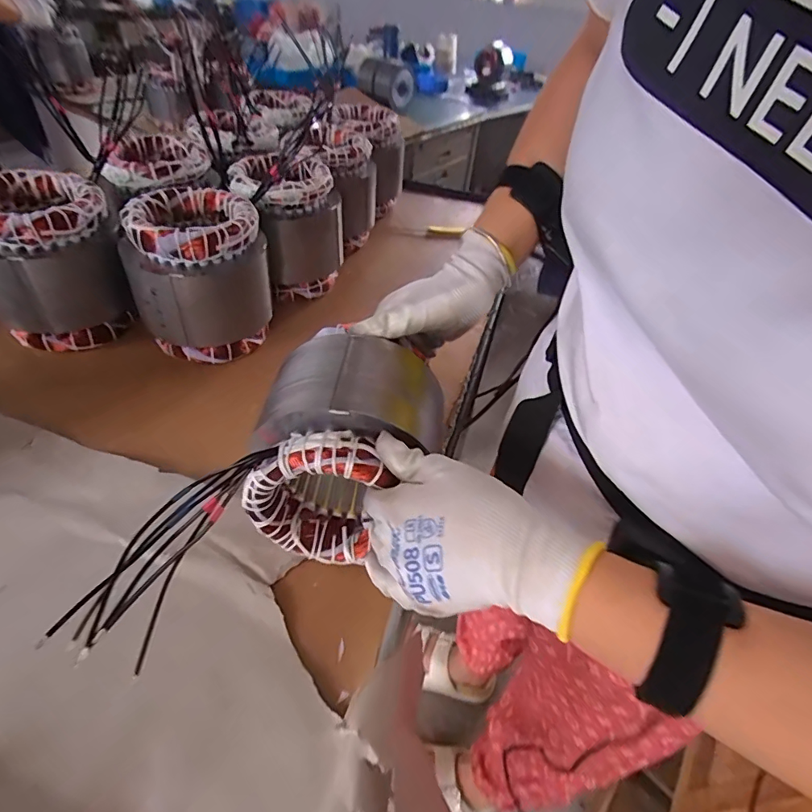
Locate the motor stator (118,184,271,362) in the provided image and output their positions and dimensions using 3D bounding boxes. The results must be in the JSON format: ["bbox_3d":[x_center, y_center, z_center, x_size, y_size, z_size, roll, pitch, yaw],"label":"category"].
[{"bbox_3d":[-0.241,-0.146,0.554,0.137,0.162,0.137,-22,51,-27],"label":"motor stator"}]

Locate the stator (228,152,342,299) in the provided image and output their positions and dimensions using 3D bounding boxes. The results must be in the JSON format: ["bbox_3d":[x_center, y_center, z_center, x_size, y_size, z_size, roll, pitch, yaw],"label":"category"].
[{"bbox_3d":[-0.163,-0.249,0.652,0.128,0.153,0.142,-20,50,-26],"label":"stator"}]

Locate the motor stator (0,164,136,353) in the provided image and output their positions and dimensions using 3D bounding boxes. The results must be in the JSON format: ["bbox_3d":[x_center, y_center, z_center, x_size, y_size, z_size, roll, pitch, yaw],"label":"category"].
[{"bbox_3d":[-0.411,-0.165,0.546,0.149,0.161,0.130,-18,49,-24],"label":"motor stator"}]

